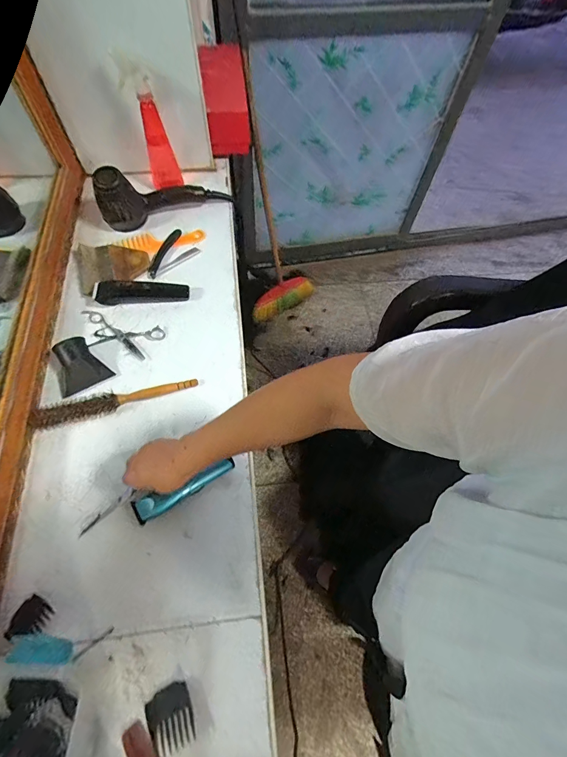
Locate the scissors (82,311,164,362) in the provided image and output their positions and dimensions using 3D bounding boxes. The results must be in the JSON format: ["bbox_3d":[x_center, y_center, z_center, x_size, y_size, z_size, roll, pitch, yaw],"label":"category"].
[{"bbox_3d":[-0.304,-0.080,0.649,0.161,0.010,0.069,15,63,5],"label":"scissors"}]

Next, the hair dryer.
[{"bbox_3d":[-0.260,-0.402,0.776,0.284,0.115,0.075,-20,63,-25],"label":"hair dryer"}]

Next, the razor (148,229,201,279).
[{"bbox_3d":[-0.241,-0.258,0.737,0.114,0.021,0.070,-38,70,-19],"label":"razor"}]

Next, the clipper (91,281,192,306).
[{"bbox_3d":[-0.268,-0.166,0.670,0.169,0.043,0.031,-5,63,-5],"label":"clipper"}]

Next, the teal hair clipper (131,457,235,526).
[{"bbox_3d":[-0.139,0.162,0.518,0.148,0.028,0.031,-23,66,-13],"label":"teal hair clipper"}]

